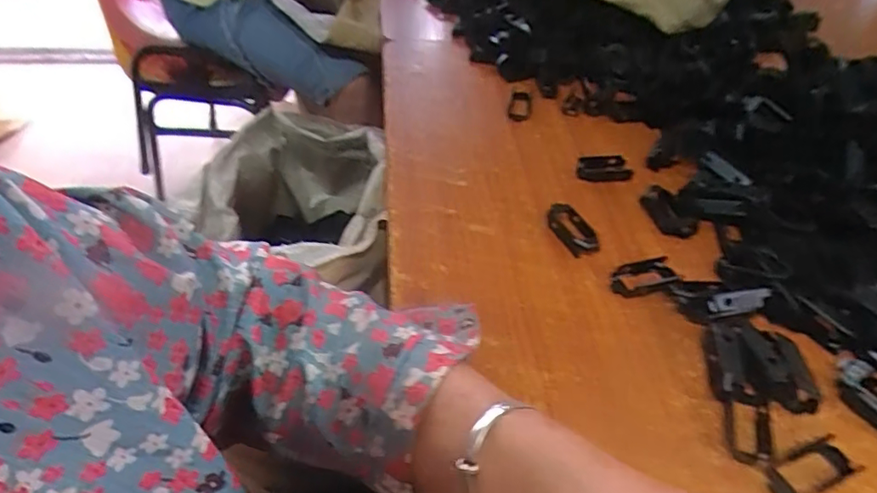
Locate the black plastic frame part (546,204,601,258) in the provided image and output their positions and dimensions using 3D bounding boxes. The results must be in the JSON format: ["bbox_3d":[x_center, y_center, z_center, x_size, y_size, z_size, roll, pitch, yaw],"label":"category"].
[{"bbox_3d":[0.102,-0.014,0.411,0.025,0.014,0.047,-17,45,-9],"label":"black plastic frame part"}]

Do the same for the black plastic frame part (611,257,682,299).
[{"bbox_3d":[0.146,0.023,0.383,0.048,0.011,0.024,-12,45,-5],"label":"black plastic frame part"}]

